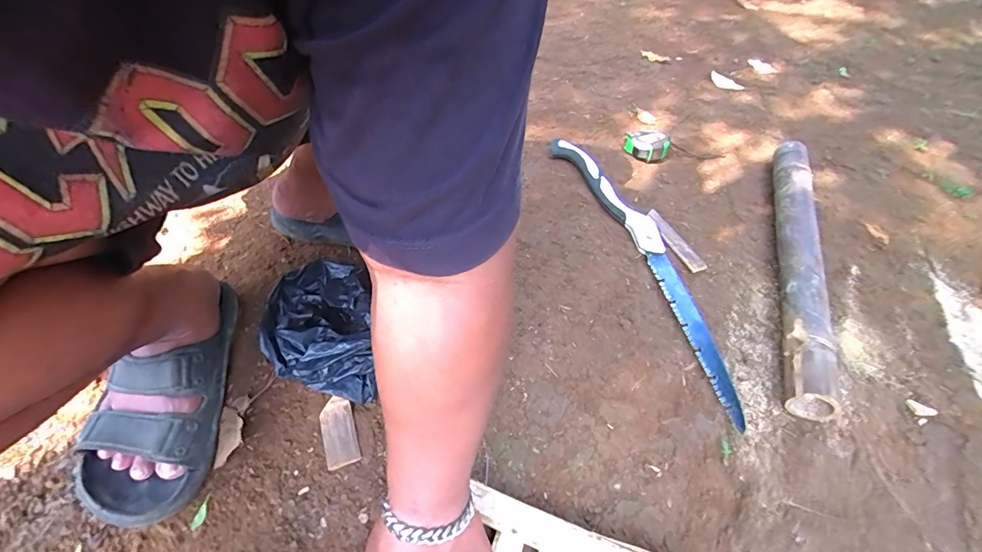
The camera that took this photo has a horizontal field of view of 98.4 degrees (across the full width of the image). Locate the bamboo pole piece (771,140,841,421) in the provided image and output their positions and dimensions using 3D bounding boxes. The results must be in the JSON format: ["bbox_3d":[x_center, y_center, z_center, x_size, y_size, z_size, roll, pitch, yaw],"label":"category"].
[{"bbox_3d":[0.478,-0.042,0.665,0.054,0.059,0.559,19,52,12],"label":"bamboo pole piece"}]

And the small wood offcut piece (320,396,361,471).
[{"bbox_3d":[-0.171,0.177,0.478,0.034,0.016,0.075,-16,53,-16],"label":"small wood offcut piece"}]

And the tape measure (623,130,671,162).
[{"bbox_3d":[0.310,-0.257,0.845,0.084,0.046,0.058,9,50,4],"label":"tape measure"}]

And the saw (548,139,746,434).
[{"bbox_3d":[0.238,-0.060,0.690,0.071,0.027,0.603,-12,52,-13],"label":"saw"}]

